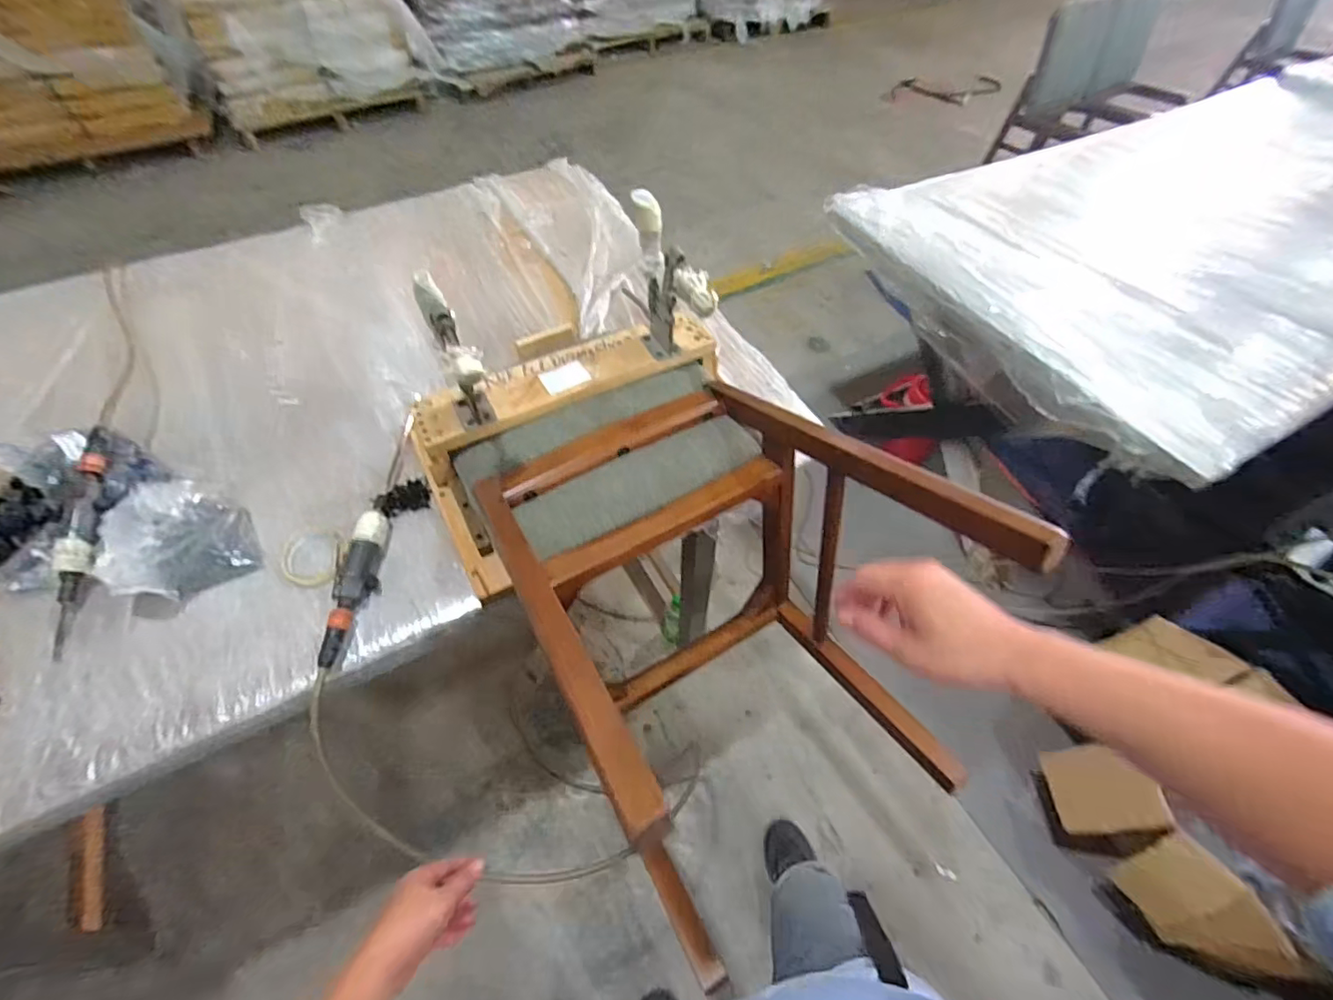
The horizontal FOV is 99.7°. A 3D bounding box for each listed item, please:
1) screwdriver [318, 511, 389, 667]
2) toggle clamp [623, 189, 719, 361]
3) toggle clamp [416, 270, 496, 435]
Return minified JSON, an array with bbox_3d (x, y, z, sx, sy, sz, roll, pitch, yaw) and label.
[{"bbox_3d":[-0.430,0.113,0.781,0.045,0.035,0.226,-2,54,-2],"label":"screwdriver"},{"bbox_3d":[0.003,-0.315,0.859,0.046,0.225,0.228,-22,57,-15],"label":"toggle clamp"},{"bbox_3d":[-0.275,-0.173,0.763,0.050,0.206,0.196,-23,58,-16],"label":"toggle clamp"}]

